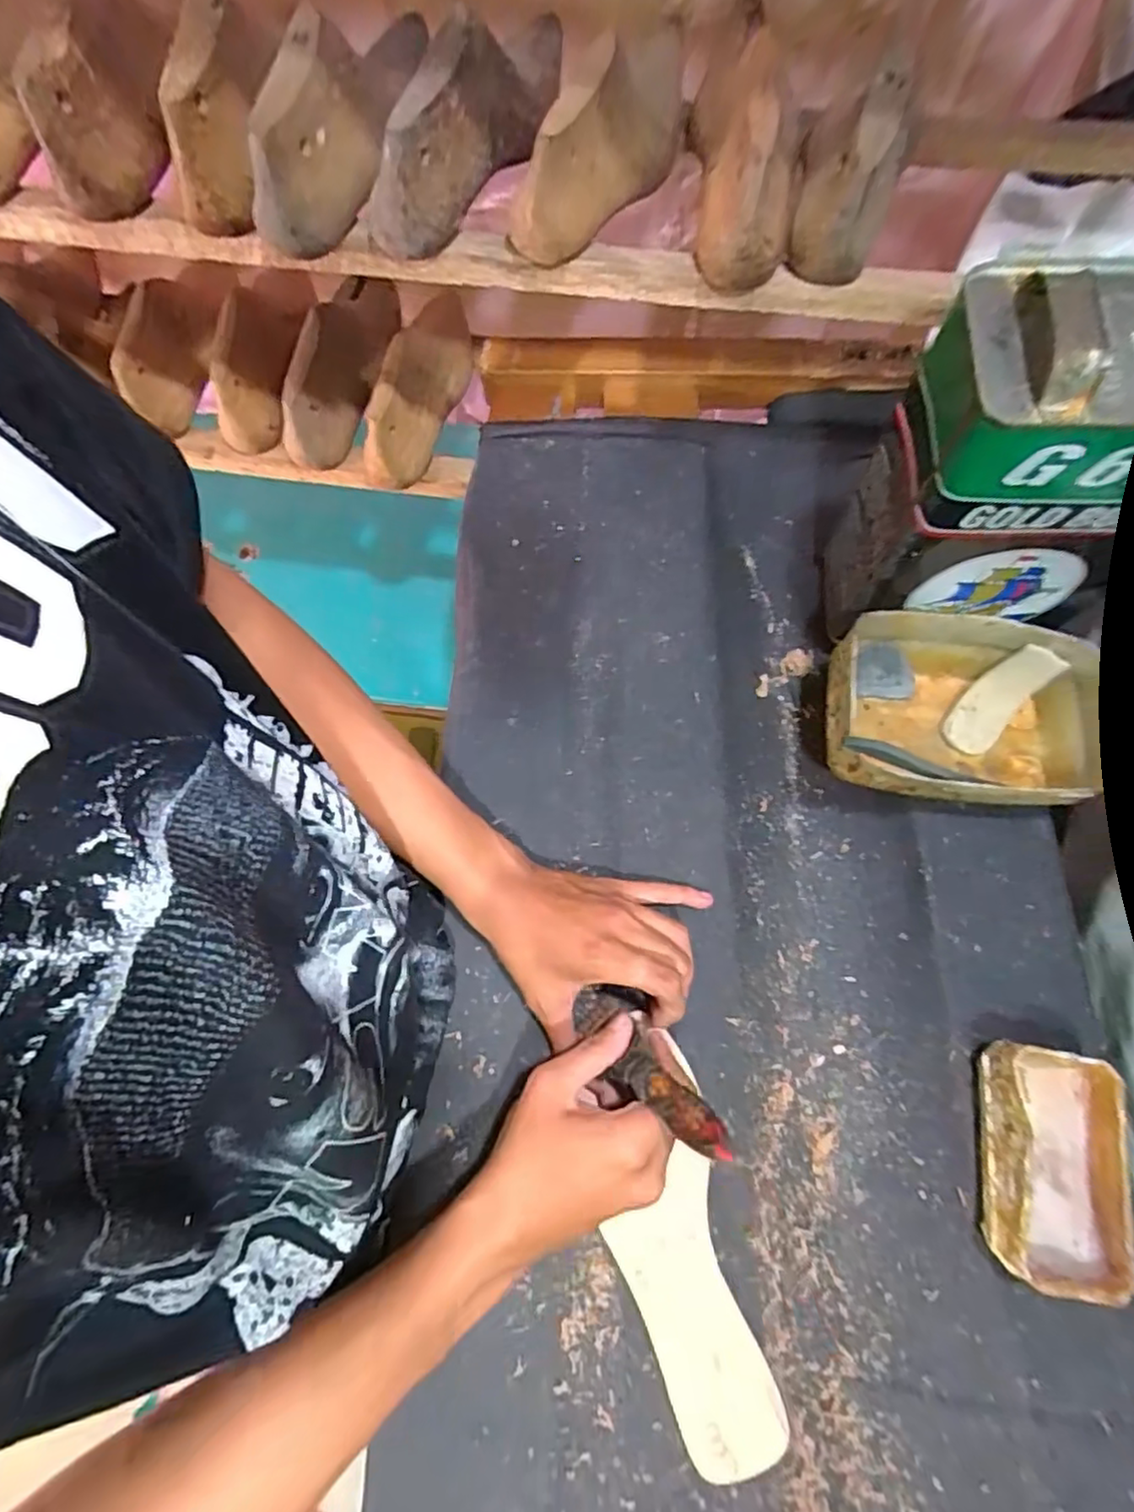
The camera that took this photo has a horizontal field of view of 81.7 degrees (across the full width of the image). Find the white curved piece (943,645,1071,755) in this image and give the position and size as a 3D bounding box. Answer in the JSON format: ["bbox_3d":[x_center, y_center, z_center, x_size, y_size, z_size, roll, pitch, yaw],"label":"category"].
[{"bbox_3d":[0.325,-0.042,0.495,0.037,0.019,0.090,44,103,13],"label":"white curved piece"}]

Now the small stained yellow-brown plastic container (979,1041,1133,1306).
[{"bbox_3d":[0.293,0.247,0.398,0.071,0.043,0.124,9,72,3],"label":"small stained yellow-brown plastic container"}]

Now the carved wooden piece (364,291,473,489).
[{"bbox_3d":[-0.129,-0.366,0.624,0.063,0.086,0.238,11,72,3],"label":"carved wooden piece"}]

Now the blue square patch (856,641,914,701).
[{"bbox_3d":[0.246,-0.066,0.506,0.046,0.004,0.048,-5,113,-1],"label":"blue square patch"}]

